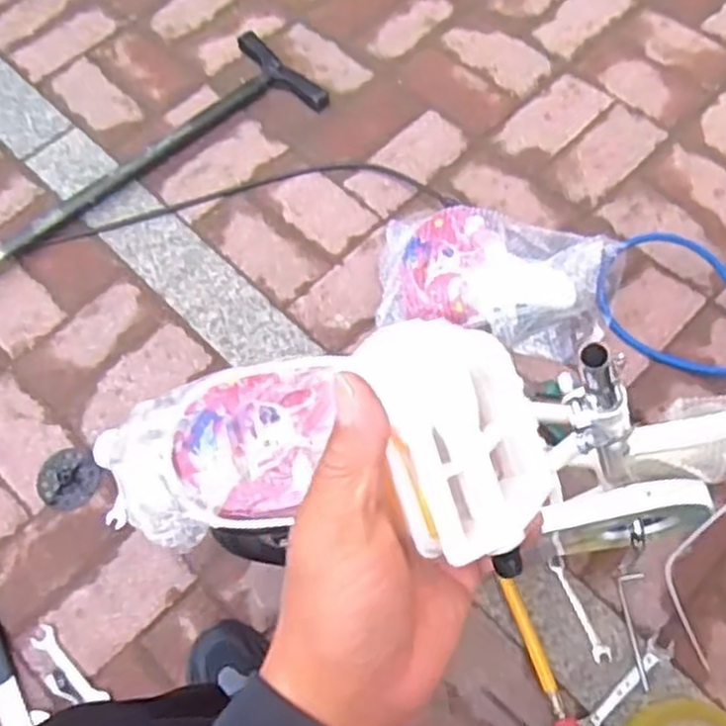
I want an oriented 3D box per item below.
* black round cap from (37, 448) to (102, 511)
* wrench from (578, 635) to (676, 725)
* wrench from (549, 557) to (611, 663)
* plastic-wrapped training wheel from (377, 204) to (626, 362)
[{"bbox_3d":[-0.368,0.144,0.963,0.082,0.011,0.073,37,70,20],"label":"black round cap"},{"bbox_3d":[0.276,0.339,0.806,0.134,0.011,0.024,-42,65,-10],"label":"wrench"},{"bbox_3d":[0.242,0.275,0.863,0.018,0.009,0.118,-21,63,-8],"label":"wrench"},{"bbox_3d":[0.171,-0.114,0.979,0.299,0.121,0.192,6,62,6],"label":"plastic-wrapped training wheel"}]

